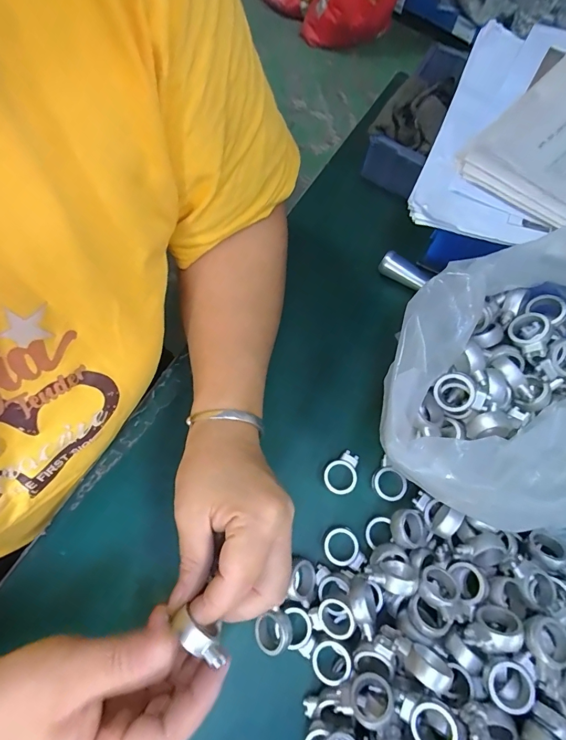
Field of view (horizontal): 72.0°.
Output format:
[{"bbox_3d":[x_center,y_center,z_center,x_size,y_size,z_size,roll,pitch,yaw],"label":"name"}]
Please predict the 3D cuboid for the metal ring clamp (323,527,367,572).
[{"bbox_3d":[0.046,0.132,0.287,0.033,0.005,0.026,28,72,7],"label":"metal ring clamp"}]

